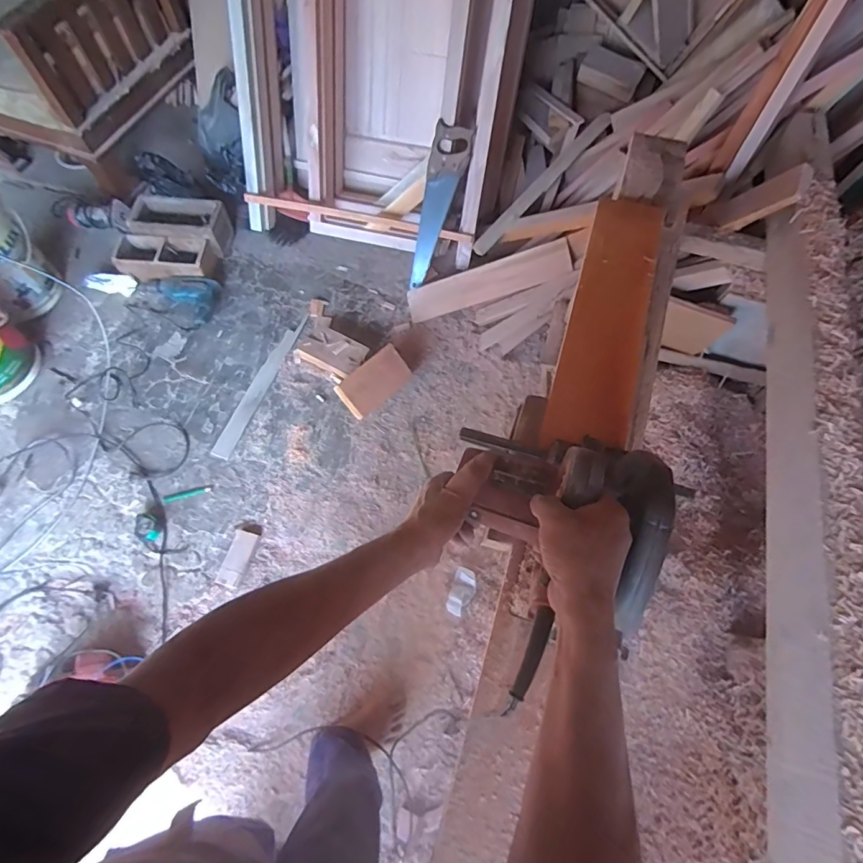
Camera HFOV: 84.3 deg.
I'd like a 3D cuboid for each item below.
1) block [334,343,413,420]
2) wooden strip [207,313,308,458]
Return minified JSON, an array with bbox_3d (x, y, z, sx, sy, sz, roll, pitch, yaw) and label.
[{"bbox_3d":[-0.173,-0.151,1.464,0.223,0.035,0.129,-41,116,-12],"label":"block"},{"bbox_3d":[-0.548,-0.159,1.544,0.061,0.016,0.552,17,66,6],"label":"wooden strip"}]

